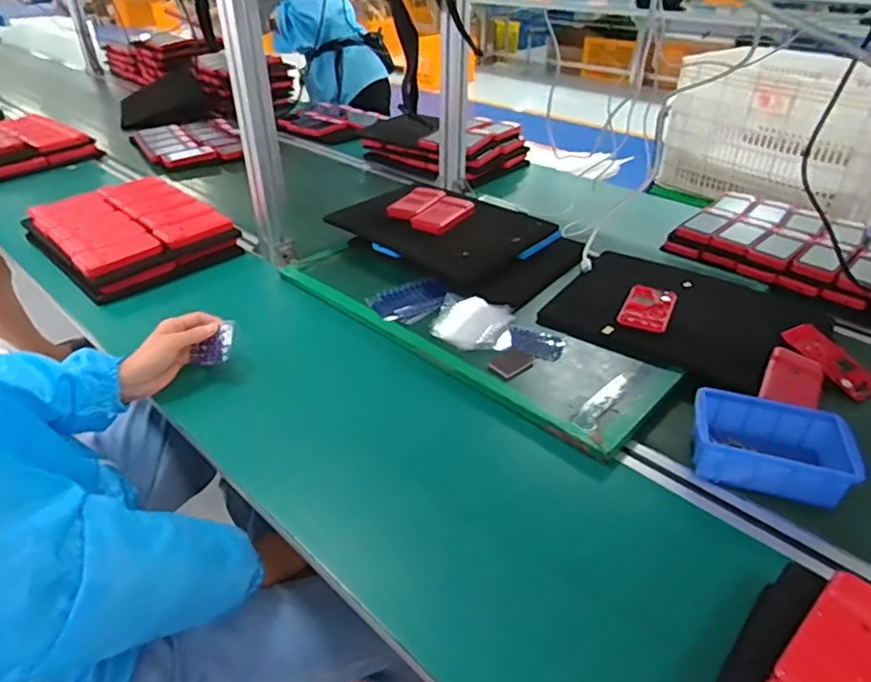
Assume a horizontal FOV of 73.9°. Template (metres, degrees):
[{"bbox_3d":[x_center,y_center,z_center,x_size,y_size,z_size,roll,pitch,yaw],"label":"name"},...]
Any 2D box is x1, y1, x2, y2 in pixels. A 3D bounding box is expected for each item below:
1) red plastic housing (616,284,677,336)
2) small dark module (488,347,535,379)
[{"bbox_3d":[0.300,-0.049,0.815,0.064,0.008,0.121,16,38,21],"label":"red plastic housing"},{"bbox_3d":[0.097,0.026,0.734,0.060,0.004,0.036,-28,43,-34],"label":"small dark module"}]

